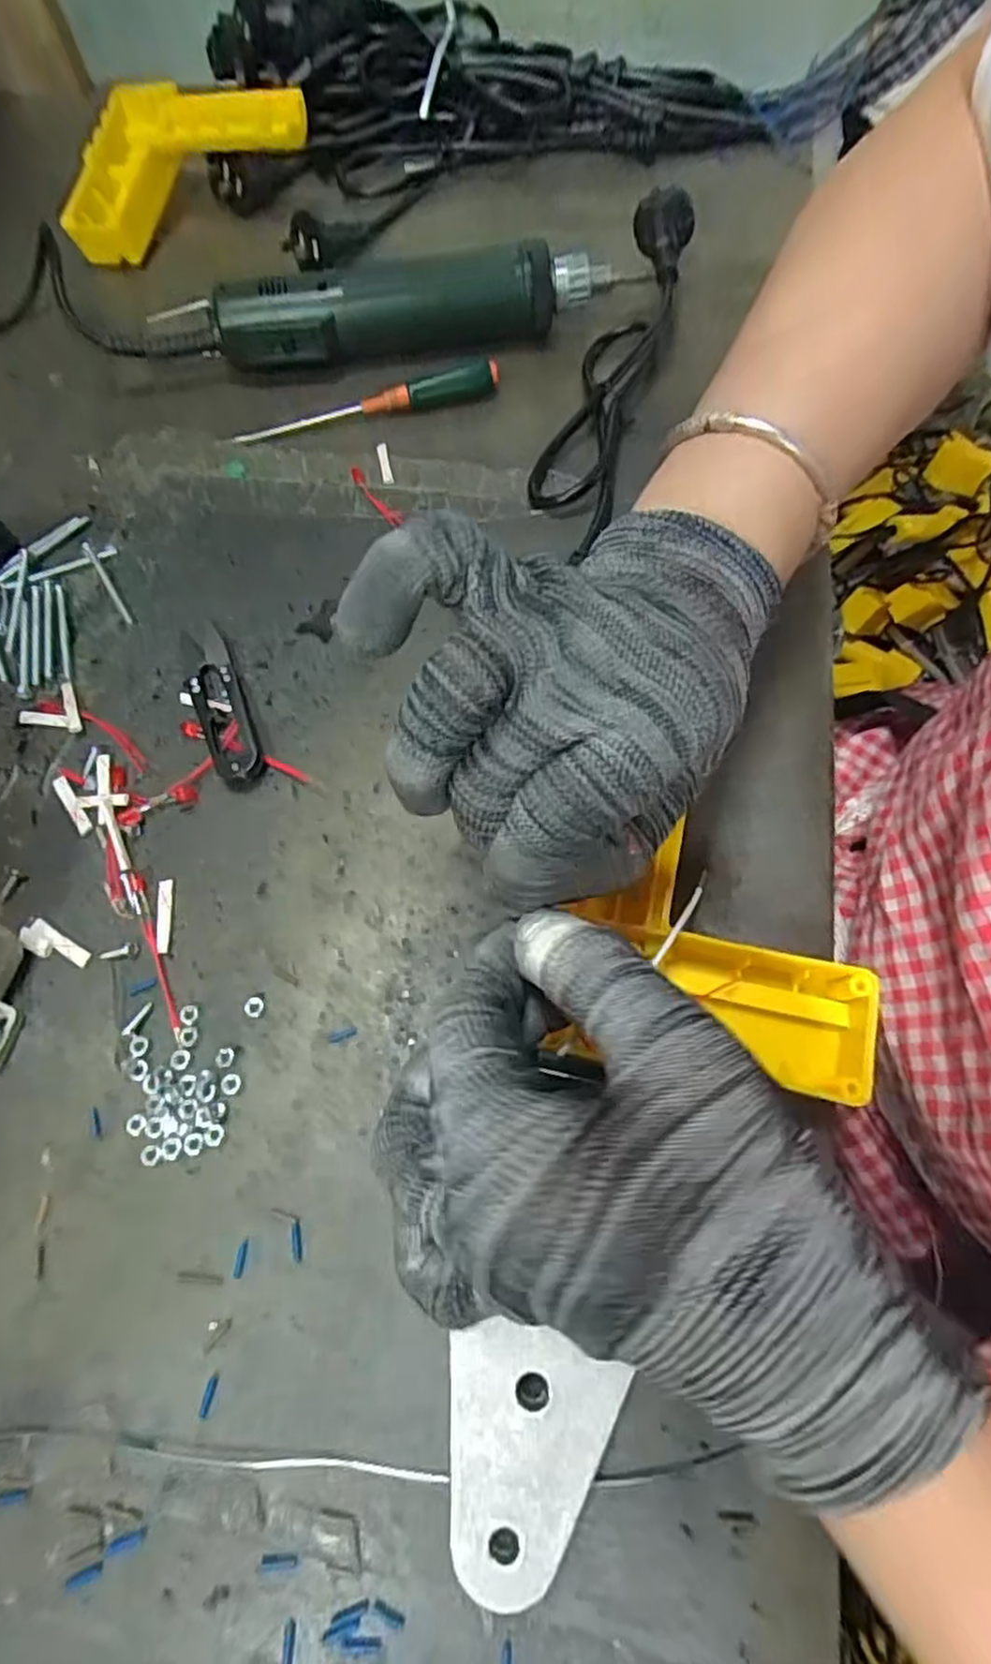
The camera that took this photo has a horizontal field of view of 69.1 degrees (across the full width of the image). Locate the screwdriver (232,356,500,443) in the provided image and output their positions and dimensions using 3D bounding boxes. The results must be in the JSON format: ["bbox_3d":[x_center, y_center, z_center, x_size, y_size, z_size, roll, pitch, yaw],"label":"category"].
[{"bbox_3d":[-0.070,-0.236,0.393,0.145,0.013,0.015,-13,66,-3],"label":"screwdriver"}]

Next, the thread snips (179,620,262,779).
[{"bbox_3d":[-0.123,-0.059,0.318,0.021,0.012,0.090,-23,67,-7],"label":"thread snips"}]

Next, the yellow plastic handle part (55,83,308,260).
[{"bbox_3d":[-0.211,-0.441,0.464,0.160,0.047,0.125,-27,68,-9],"label":"yellow plastic handle part"}]

